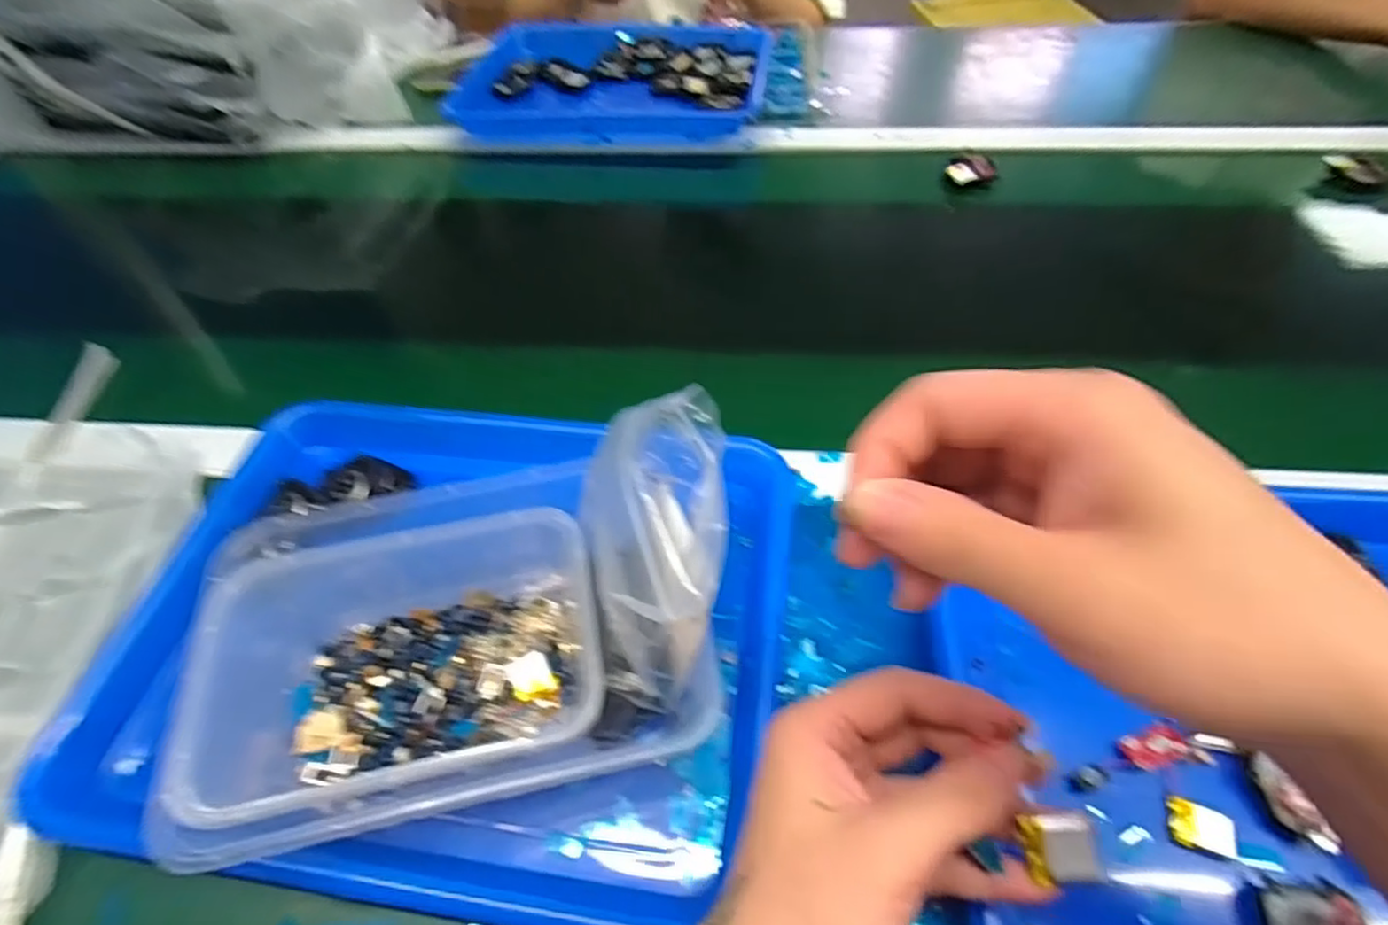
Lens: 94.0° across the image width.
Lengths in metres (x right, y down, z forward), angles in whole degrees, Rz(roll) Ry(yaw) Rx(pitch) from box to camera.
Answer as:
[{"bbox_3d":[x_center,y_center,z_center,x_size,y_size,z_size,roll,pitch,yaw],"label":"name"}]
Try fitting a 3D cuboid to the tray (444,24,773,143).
[{"bbox_3d":[-0.083,-0.438,0.732,0.331,0.042,0.228,0,53,3],"label":"tray"}]

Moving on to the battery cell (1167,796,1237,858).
[{"bbox_3d":[0.213,0.153,0.272,0.023,0.006,0.017,14,55,14],"label":"battery cell"}]

